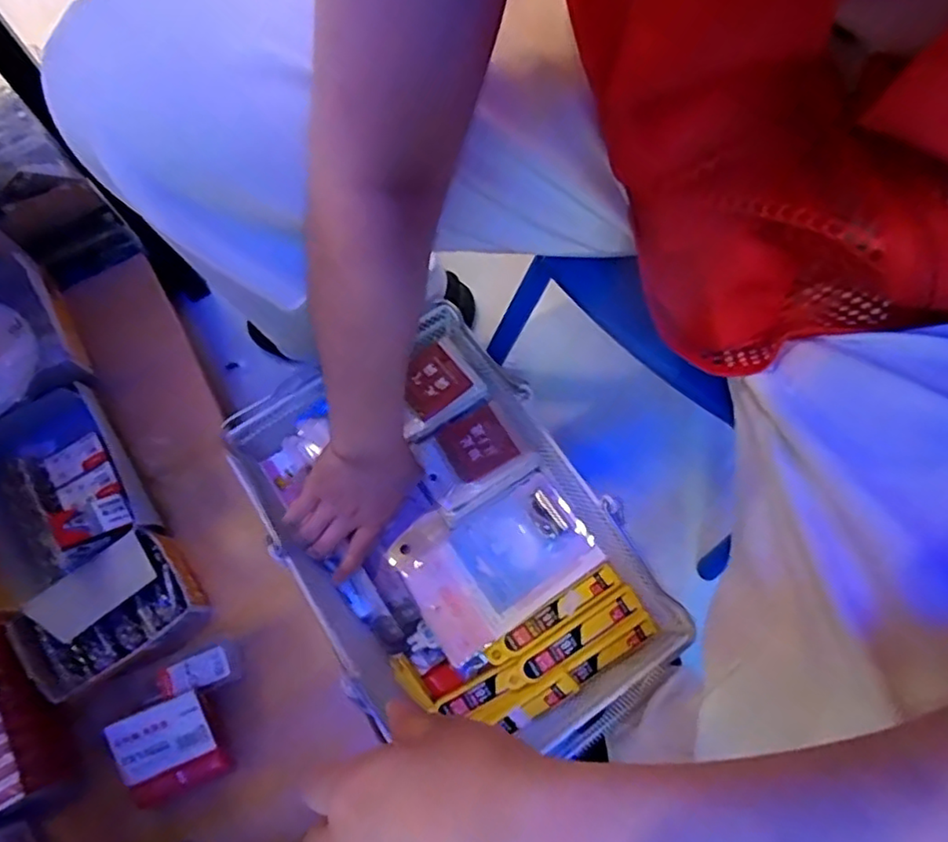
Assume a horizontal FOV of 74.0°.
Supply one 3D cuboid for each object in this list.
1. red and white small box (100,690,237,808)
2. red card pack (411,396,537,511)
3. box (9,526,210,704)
[{"bbox_3d":[-0.248,0.266,0.509,0.075,0.017,0.076,-26,90,-8],"label":"red and white small box"},{"bbox_3d":[-0.004,0.031,0.575,0.094,0.023,0.076,-32,74,-11],"label":"red card pack"},{"bbox_3d":[-0.306,0.163,0.536,0.129,0.055,0.090,-32,74,-10],"label":"box"}]

